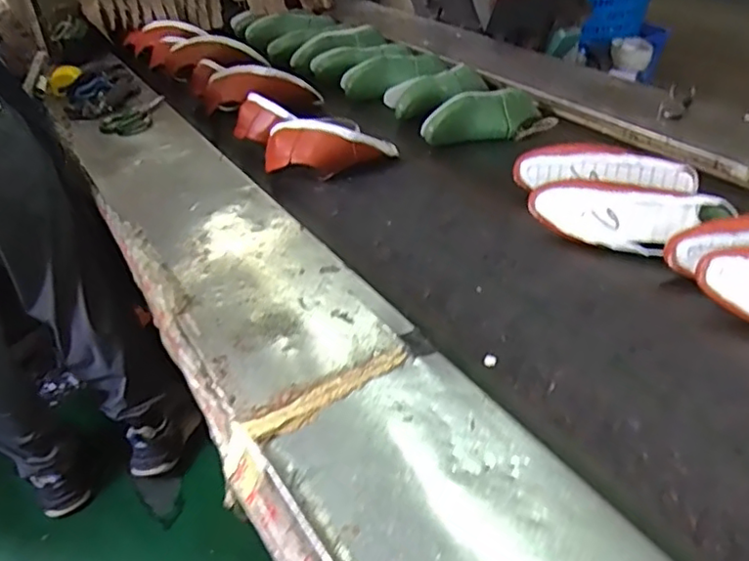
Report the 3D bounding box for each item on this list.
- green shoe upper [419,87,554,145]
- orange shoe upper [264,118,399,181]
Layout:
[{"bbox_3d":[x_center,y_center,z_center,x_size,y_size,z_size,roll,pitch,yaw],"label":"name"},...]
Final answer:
[{"bbox_3d":[0.225,-0.325,1.233,0.283,0.070,0.108,-18,39,-20],"label":"green shoe upper"},{"bbox_3d":[-0.077,-0.241,1.118,0.234,0.094,0.109,-4,36,-2],"label":"orange shoe upper"}]

